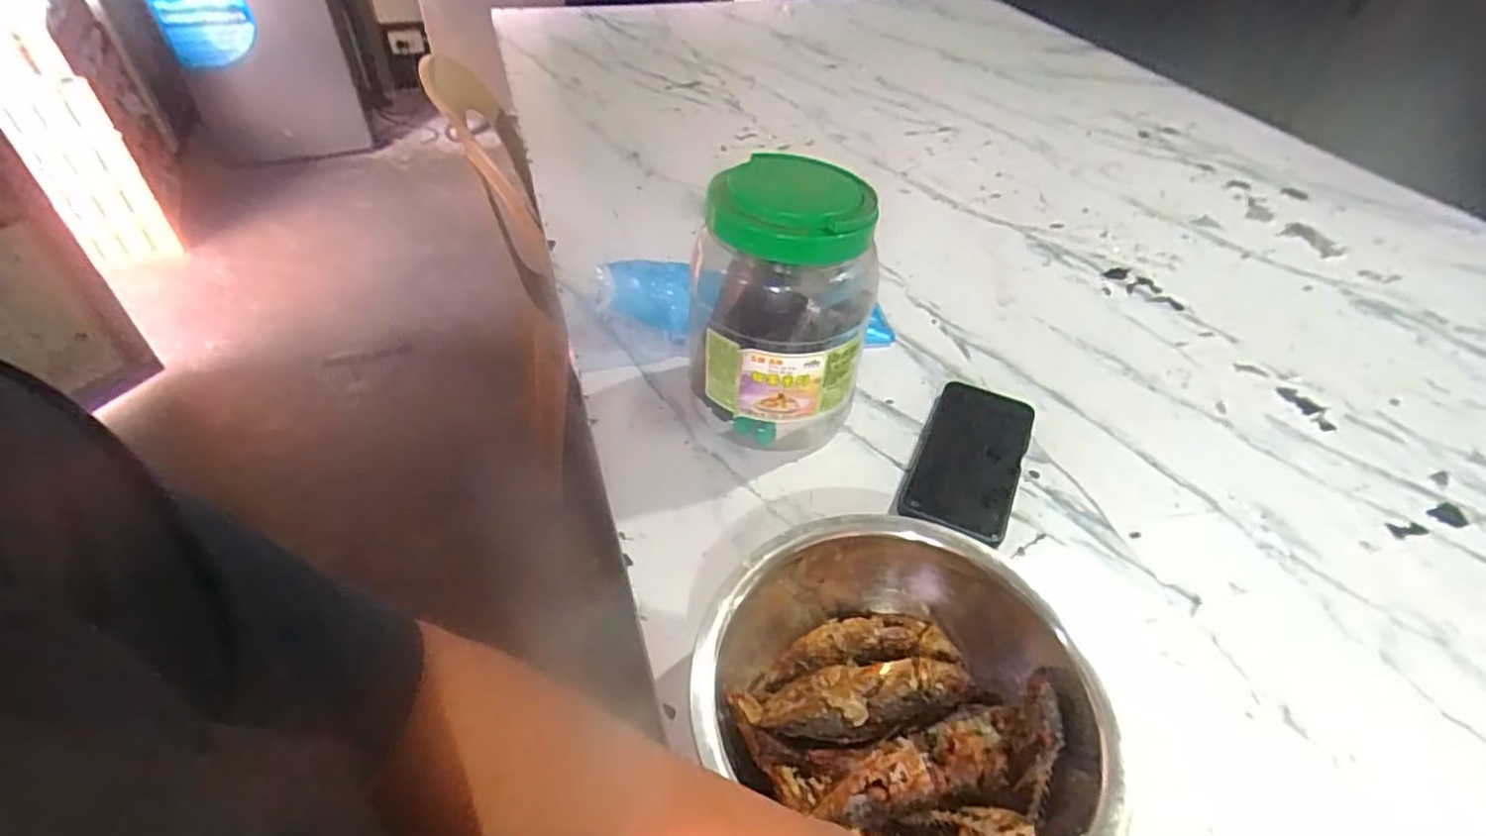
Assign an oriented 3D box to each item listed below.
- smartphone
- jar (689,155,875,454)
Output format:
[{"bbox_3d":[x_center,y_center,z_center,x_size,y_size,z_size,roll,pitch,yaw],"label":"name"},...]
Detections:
[{"bbox_3d":[0.188,0.030,0.569,0.081,0.010,0.176,12,40,23],"label":"smartphone"},{"bbox_3d":[0.027,-0.084,0.544,0.127,0.200,0.129,3,42,-2],"label":"jar"}]

